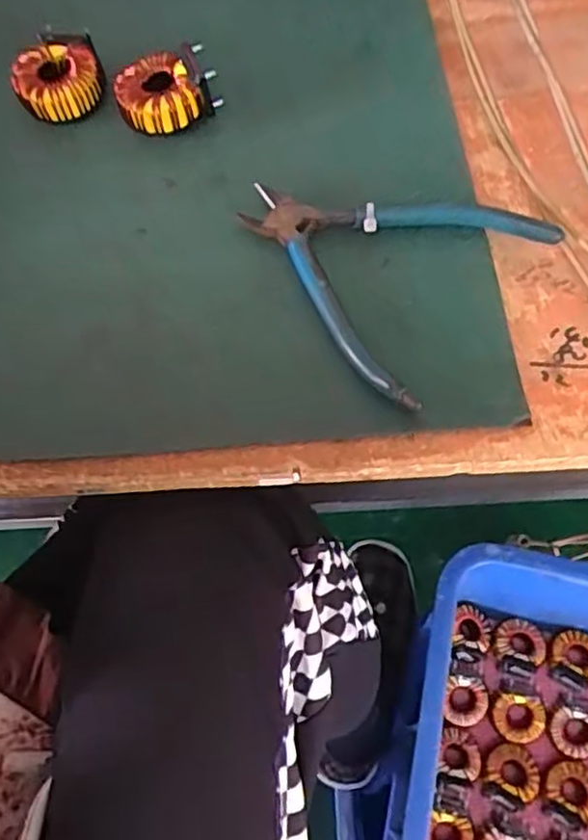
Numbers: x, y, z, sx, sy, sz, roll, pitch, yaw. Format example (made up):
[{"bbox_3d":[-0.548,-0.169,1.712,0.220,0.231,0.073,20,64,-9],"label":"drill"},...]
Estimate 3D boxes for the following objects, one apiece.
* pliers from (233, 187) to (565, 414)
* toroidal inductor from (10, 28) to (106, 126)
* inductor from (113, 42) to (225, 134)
[{"bbox_3d":[0.040,-0.084,0.323,0.131,0.018,0.119,34,71,18],"label":"pliers"},{"bbox_3d":[-0.135,-0.195,0.372,0.049,0.036,0.041,-22,65,-7],"label":"toroidal inductor"},{"bbox_3d":[-0.071,-0.184,0.365,0.055,0.035,0.040,-18,64,-5],"label":"inductor"}]

